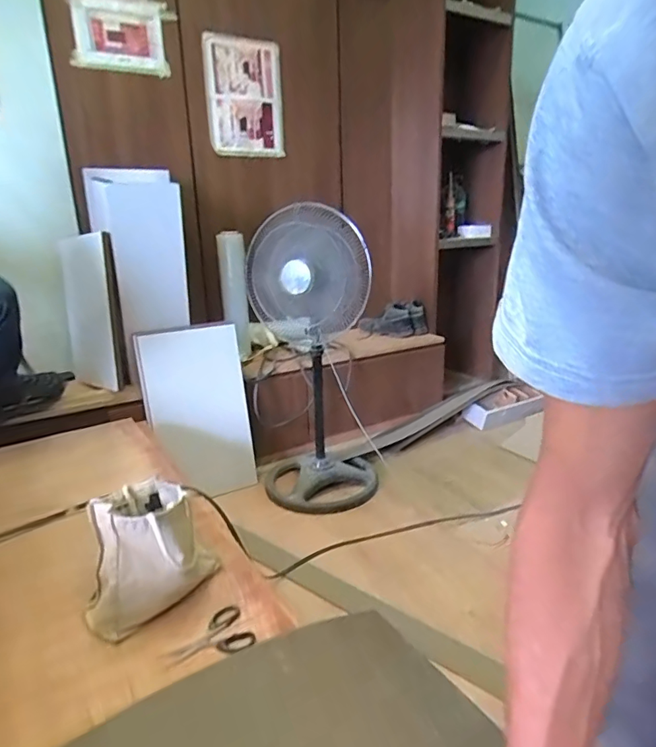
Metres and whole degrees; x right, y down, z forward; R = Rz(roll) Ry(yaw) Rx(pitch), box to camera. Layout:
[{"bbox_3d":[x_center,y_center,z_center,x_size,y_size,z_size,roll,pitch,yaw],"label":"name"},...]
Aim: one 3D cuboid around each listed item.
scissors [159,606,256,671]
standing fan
[{"bbox_3d":[-0.176,0.383,0.721,0.122,0.007,0.091,-9,20,-27],"label":"scissors"},{"bbox_3d":[-0.041,-0.059,1.782,0.430,0.973,0.456,-1,18,2],"label":"standing fan"}]

